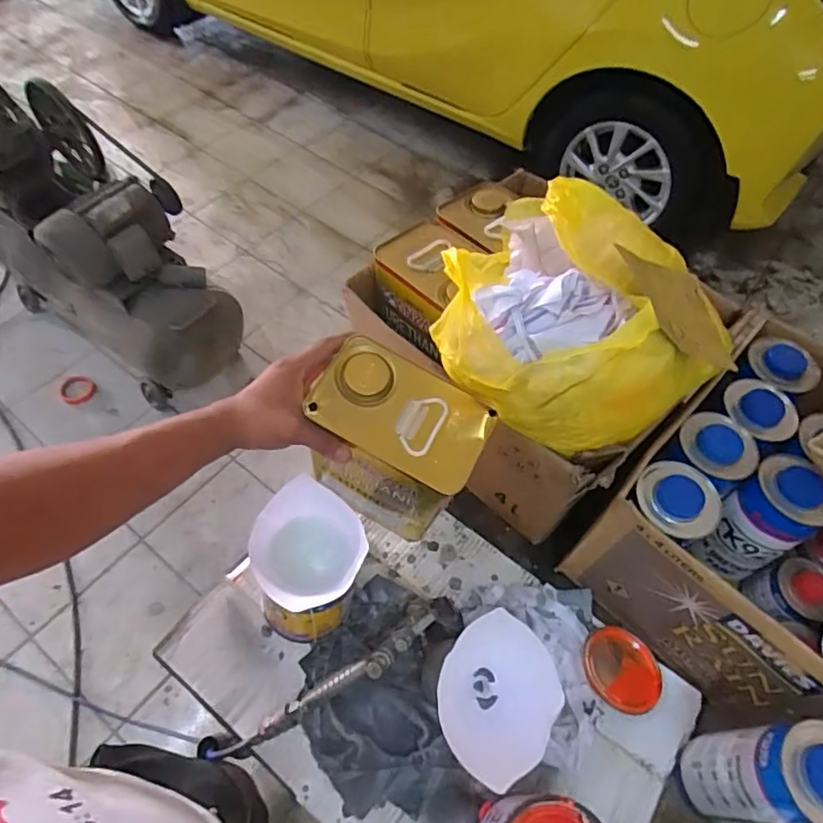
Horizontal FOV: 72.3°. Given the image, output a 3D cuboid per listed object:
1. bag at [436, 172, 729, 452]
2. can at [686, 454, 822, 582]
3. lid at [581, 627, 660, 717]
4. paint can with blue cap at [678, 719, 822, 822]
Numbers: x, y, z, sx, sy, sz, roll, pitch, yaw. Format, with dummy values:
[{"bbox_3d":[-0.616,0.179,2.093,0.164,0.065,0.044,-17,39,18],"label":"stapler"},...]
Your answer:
[{"bbox_3d":[0.196,-0.105,0.584,0.298,0.163,0.284,20,58,9],"label":"bag"},{"bbox_3d":[0.388,0.121,0.630,0.087,0.132,0.092,32,60,16],"label":"can"},{"bbox_3d":[0.239,0.295,0.644,0.082,0.019,0.090,-1,43,1],"label":"lid"},{"bbox_3d":[0.333,0.345,0.526,0.077,0.192,0.082,-1,57,-5],"label":"paint can with blue cap"}]

